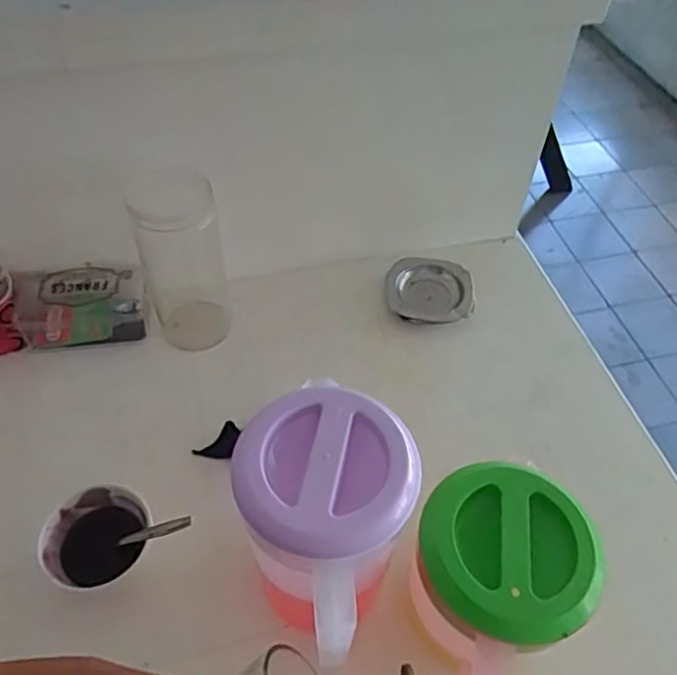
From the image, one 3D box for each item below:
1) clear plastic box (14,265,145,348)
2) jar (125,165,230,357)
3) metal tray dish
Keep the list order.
[{"bbox_3d":[-0.312,-0.037,0.759,0.142,0.071,0.071,-7,51,-7],"label":"clear plastic box"},{"bbox_3d":[-0.183,-0.087,0.722,0.095,0.209,0.093,1,51,-1],"label":"jar"},{"bbox_3d":[0.124,-0.065,0.836,0.115,0.016,0.112,2,51,0],"label":"metal tray dish"}]

